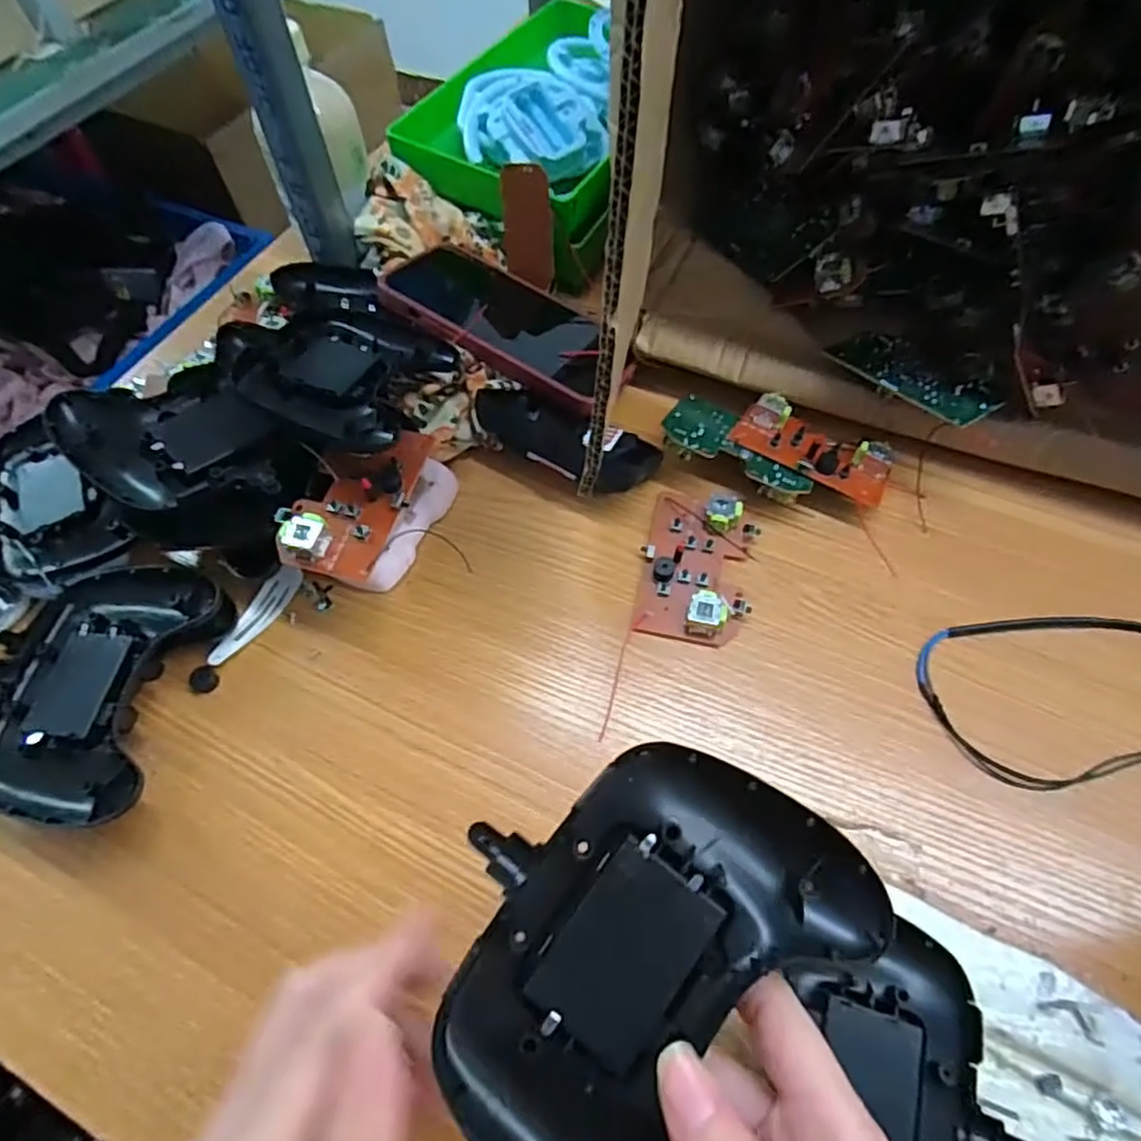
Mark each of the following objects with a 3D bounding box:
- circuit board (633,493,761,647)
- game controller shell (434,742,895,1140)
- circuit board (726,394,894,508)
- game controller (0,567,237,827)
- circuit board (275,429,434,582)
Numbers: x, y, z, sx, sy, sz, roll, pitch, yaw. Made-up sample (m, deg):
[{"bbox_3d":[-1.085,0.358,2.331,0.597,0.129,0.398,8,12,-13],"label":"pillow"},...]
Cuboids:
[{"bbox_3d":[0.069,-0.006,0.369,0.056,0.013,0.089,11,61,9],"label":"circuit board"},{"bbox_3d":[0.019,0.110,0.192,0.096,0.027,0.121,36,70,18],"label":"game controller shell"},{"bbox_3d":[0.143,-0.072,0.400,0.090,0.015,0.043,25,64,16],"label":"circuit board"},{"bbox_3d":[-0.235,0.056,0.333,0.105,0.030,0.121,8,60,7],"label":"game controller"},{"bbox_3d":[-0.111,-0.040,0.348,0.053,0.017,0.088,16,61,12],"label":"circuit board"}]

